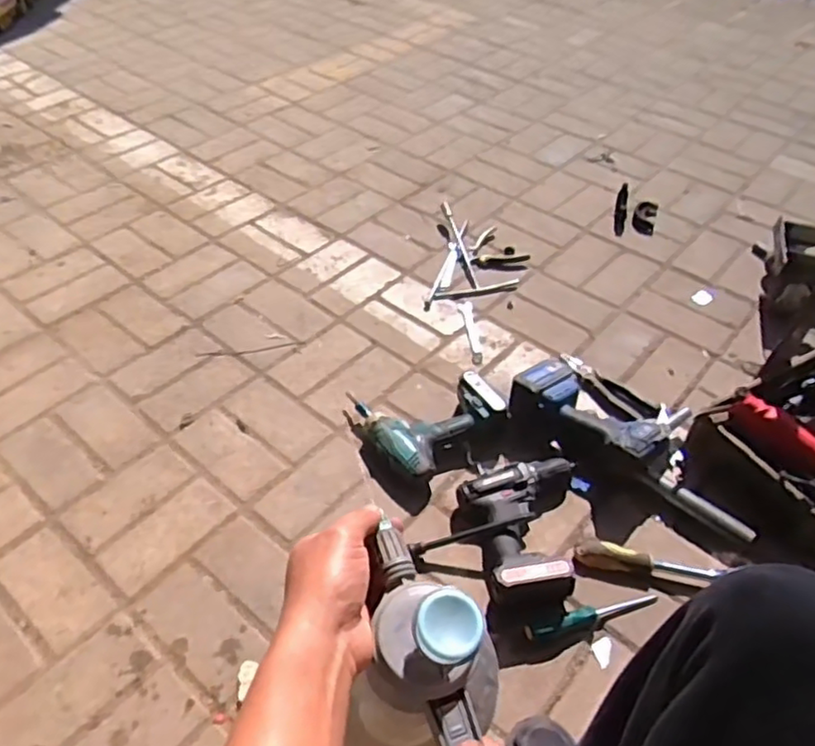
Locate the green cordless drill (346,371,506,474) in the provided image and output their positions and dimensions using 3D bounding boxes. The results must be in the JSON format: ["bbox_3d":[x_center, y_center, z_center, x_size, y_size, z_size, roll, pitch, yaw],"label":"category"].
[{"bbox_3d":[0.022,0.058,1.093,0.203,0.074,0.212,-28,53,-27],"label":"green cordless drill"}]

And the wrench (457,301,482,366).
[{"bbox_3d":[0.123,-0.079,1.278,0.028,0.010,0.164,-3,48,-5],"label":"wrench"}]

